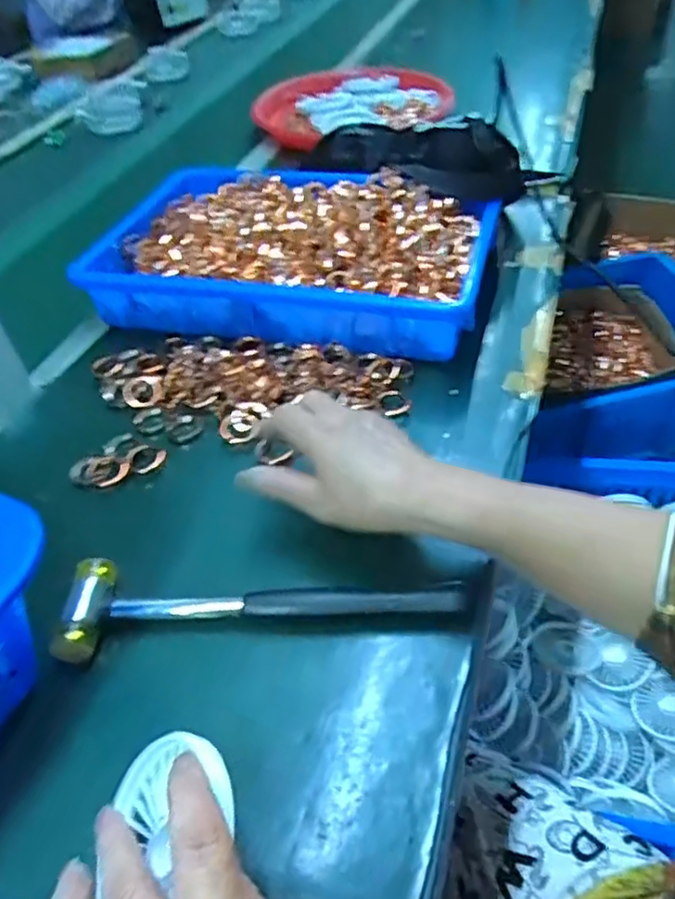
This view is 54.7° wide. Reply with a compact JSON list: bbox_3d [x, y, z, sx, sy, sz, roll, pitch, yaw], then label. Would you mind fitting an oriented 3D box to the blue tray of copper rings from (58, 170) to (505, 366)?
[{"bbox_3d":[-0.043,-0.189,0.628,0.357,0.068,0.220,10,49,14],"label":"blue tray of copper rings"}]

